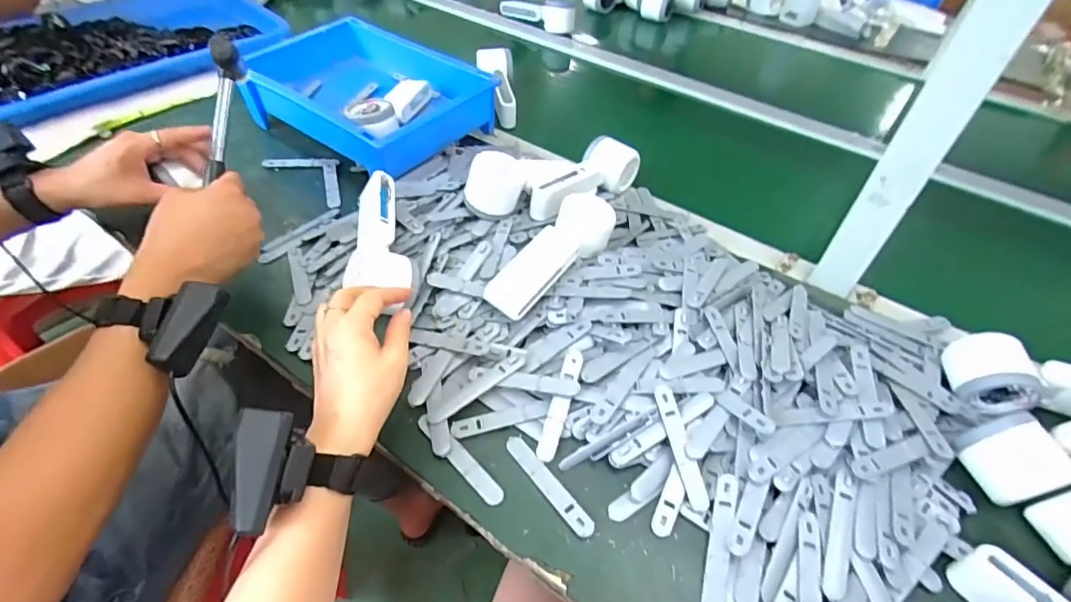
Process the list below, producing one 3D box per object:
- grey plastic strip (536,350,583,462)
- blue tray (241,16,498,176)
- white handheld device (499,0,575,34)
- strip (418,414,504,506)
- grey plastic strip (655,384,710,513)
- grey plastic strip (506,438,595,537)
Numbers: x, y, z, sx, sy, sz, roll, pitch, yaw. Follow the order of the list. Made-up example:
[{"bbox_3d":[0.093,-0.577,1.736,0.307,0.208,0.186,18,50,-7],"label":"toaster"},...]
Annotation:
[{"bbox_3d":[0.021,0.085,0.428,0.016,0.008,0.096,16,68,8],"label":"grey plastic strip"},{"bbox_3d":[-0.233,-0.281,0.706,0.302,0.093,0.209,32,53,23],"label":"blue tray"},{"bbox_3d":[0.001,-0.573,1.017,0.172,0.057,0.049,21,51,18],"label":"white handheld device"},{"bbox_3d":[-0.060,0.123,0.404,0.016,0.004,0.094,-35,58,-30],"label":"strip"},{"bbox_3d":[0.113,0.112,0.395,0.016,0.005,0.095,-12,68,-6],"label":"grey plastic strip"},{"bbox_3d":[0.010,0.140,0.393,0.017,0.004,0.094,-26,52,-28],"label":"grey plastic strip"}]

